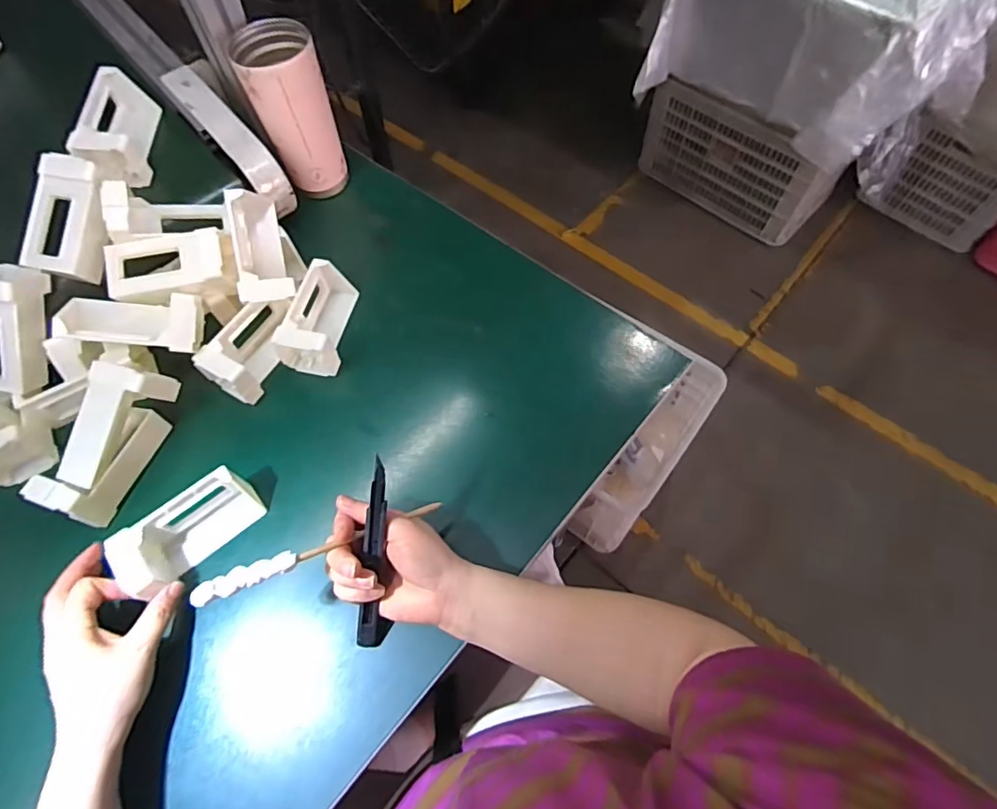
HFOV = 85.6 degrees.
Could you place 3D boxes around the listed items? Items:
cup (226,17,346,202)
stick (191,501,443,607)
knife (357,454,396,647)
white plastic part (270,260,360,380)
[{"bbox_3d":[-0.222,-0.318,0.602,0.077,0.171,0.071,-1,64,1],"label":"cup"},{"bbox_3d":[-0.123,0.104,0.400,0.187,0.009,0.015,-14,60,-38],"label":"stick"},{"bbox_3d":[-0.093,0.117,0.413,0.020,0.021,0.150,6,101,4],"label":"knife"},{"bbox_3d":[-0.178,-0.089,0.559,0.061,0.060,0.109,16,65,9],"label":"white plastic part"}]

